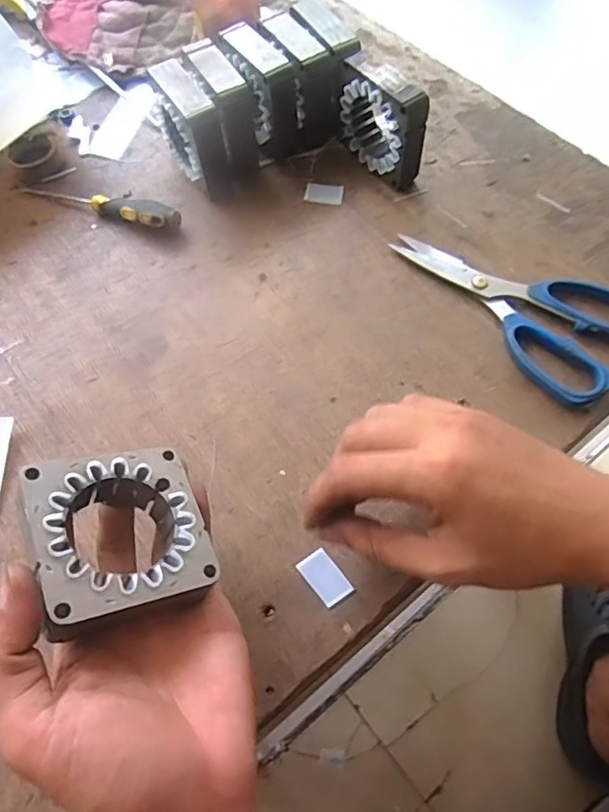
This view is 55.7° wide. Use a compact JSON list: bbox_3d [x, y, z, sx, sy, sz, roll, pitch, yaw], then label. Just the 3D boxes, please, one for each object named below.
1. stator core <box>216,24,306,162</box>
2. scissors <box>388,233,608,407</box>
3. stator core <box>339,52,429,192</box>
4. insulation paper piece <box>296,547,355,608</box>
[{"bbox_3d":[-0.034,-0.246,0.458,0.036,0.076,0.067,-27,65,-10],"label":"stator core"},{"bbox_3d":[0.150,-0.079,0.398,0.088,0.014,0.172,-35,67,-14],"label":"scissors"},{"bbox_3d":[0.056,-0.214,0.435,0.021,0.076,0.078,-34,67,-13],"label":"stator core"},{"bbox_3d":[0.012,0.097,0.325,0.018,0.004,0.030,-38,73,-10],"label":"insulation paper piece"}]

